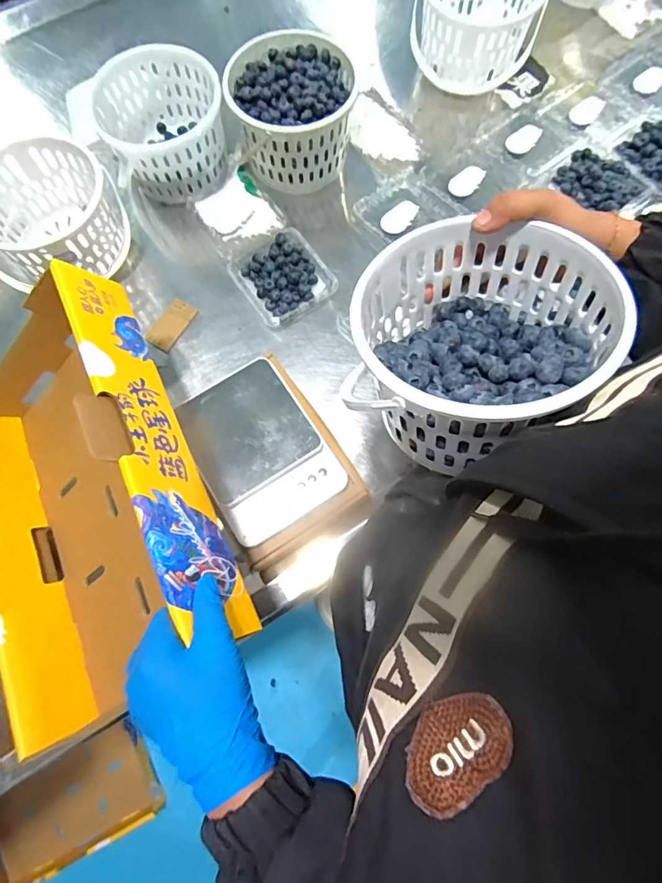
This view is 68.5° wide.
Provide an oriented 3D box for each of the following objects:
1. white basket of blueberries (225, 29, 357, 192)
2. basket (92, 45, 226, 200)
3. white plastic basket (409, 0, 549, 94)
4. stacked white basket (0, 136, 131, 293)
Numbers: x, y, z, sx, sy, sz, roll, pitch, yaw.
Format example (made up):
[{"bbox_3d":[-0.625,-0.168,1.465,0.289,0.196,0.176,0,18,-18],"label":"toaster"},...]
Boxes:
[{"bbox_3d":[-0.056,-0.465,0.698,0.167,0.125,0.169,-2,73,-1],"label":"white basket of blueberries"},{"bbox_3d":[-0.235,-0.445,0.696,0.165,0.113,0.168,0,73,0],"label":"basket"},{"bbox_3d":[0.220,-0.641,0.748,0.179,0.114,0.175,6,73,2],"label":"white plastic basket"},{"bbox_3d":[-0.388,-0.311,0.676,0.171,0.113,0.176,-17,74,-5],"label":"stacked white basket"}]

